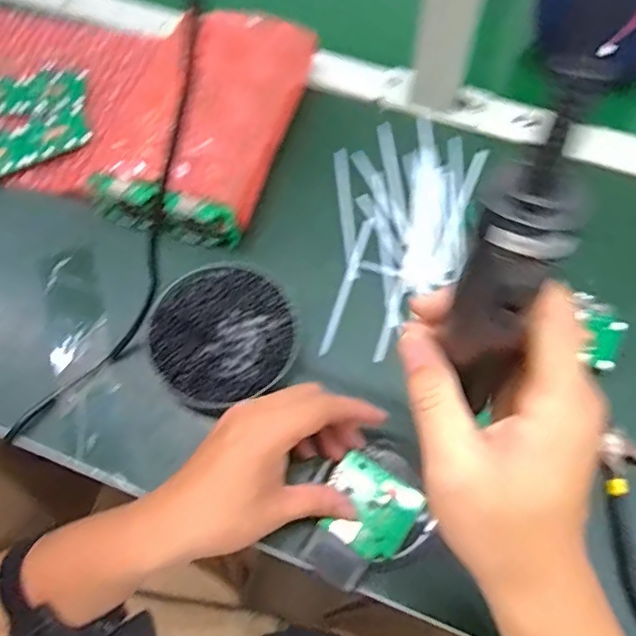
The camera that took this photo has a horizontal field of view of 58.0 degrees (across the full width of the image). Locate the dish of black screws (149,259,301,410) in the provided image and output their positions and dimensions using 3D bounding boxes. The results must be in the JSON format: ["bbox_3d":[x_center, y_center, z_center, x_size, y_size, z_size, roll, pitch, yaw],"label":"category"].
[{"bbox_3d":[-0.072,0.012,0.440,0.106,0.023,0.111,0,66,1],"label":"dish of black screws"}]

